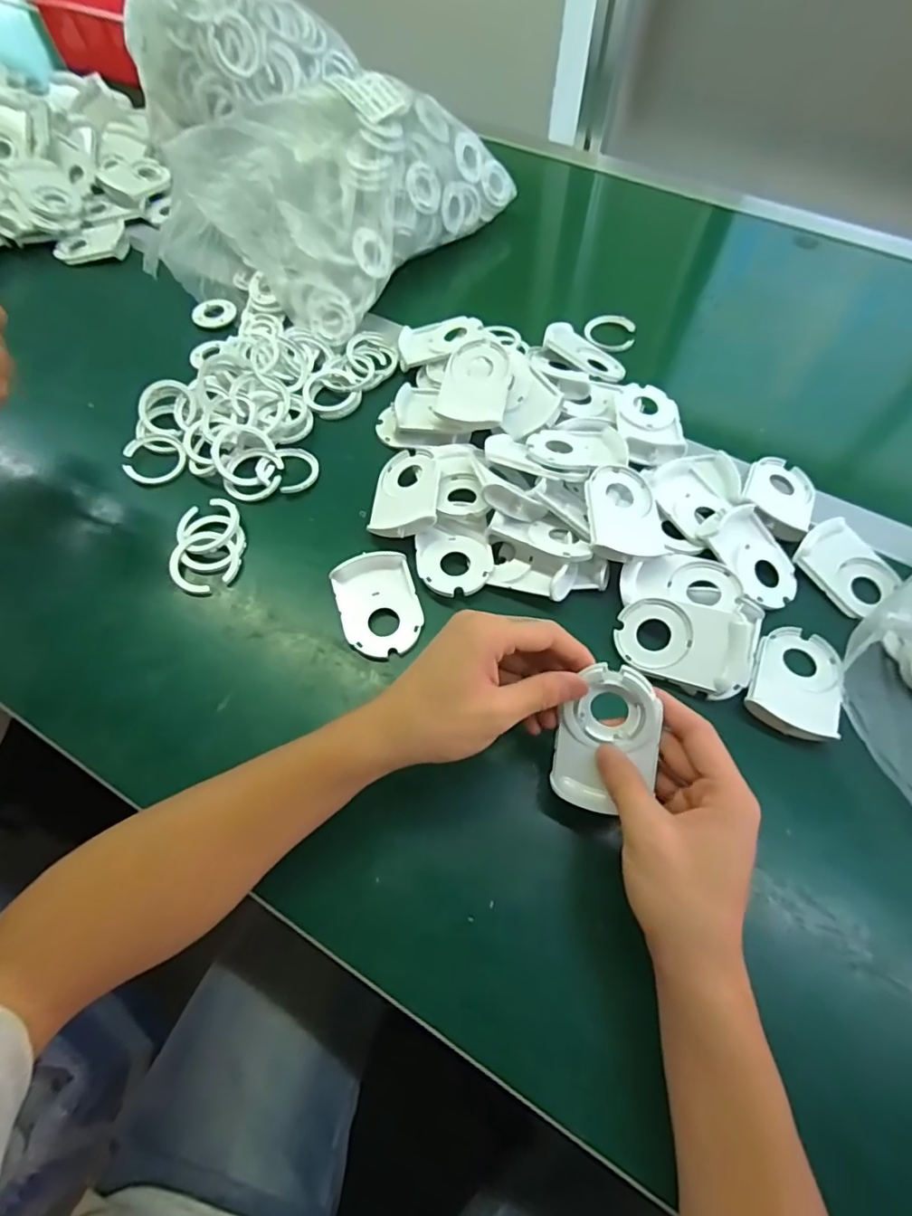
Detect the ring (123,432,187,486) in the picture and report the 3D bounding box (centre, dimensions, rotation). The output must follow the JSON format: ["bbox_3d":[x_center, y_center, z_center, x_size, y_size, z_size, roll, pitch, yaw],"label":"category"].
[{"bbox_3d":[-0.265,-0.131,0.487,0.055,0.009,0.051,2,67,-5],"label":"ring"}]

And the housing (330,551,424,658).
[{"bbox_3d":[-0.057,-0.004,0.412,0.058,0.011,0.082,-16,66,-9],"label":"housing"}]

